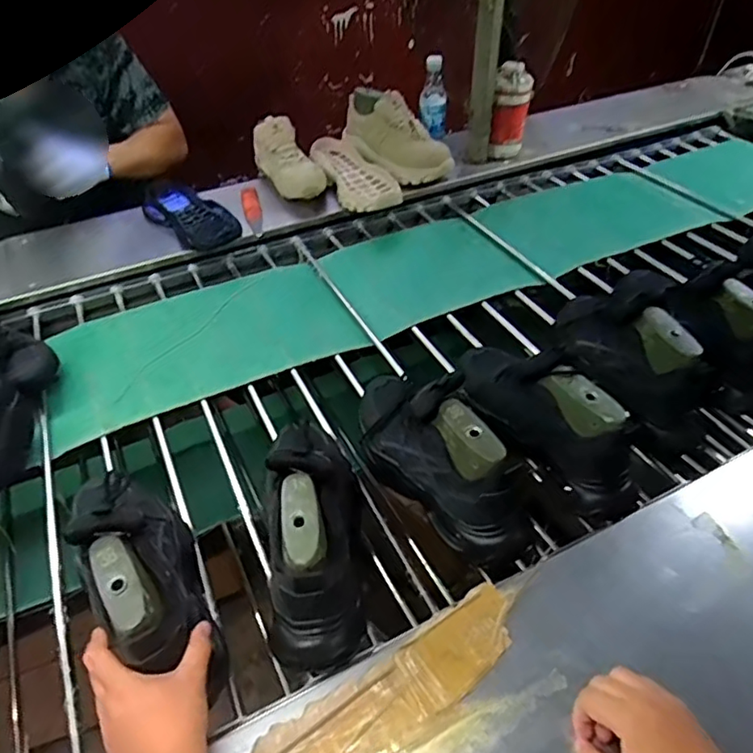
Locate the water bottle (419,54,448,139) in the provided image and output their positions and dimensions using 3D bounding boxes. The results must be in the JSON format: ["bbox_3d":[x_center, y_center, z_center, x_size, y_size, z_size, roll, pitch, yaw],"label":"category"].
[{"bbox_3d":[0.130,-0.638,1.341,0.064,0.155,0.057,-2,44,0],"label":"water bottle"}]

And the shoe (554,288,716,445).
[{"bbox_3d":[0.337,-0.045,0.801,0.099,0.125,0.289,-13,45,-11],"label":"shoe"}]

